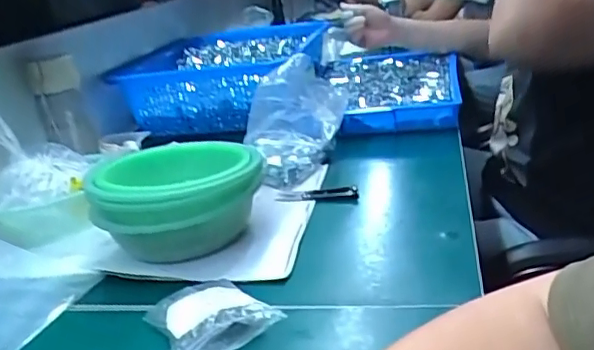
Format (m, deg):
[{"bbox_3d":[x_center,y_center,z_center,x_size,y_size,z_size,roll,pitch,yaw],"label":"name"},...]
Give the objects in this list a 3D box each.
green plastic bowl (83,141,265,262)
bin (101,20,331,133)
[{"bbox_3d":[-0.126,0.035,0.605,0.168,0.096,0.146,-14,22,-12],"label":"green plastic bowl"},{"bbox_3d":[-0.143,-0.195,1.107,0.349,0.138,0.371,-3,22,9],"label":"bin"}]

